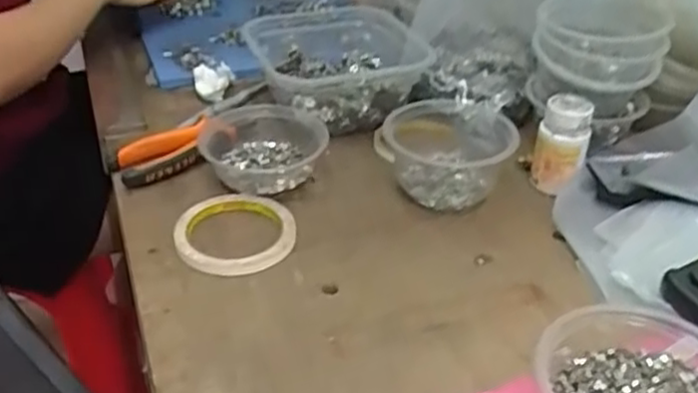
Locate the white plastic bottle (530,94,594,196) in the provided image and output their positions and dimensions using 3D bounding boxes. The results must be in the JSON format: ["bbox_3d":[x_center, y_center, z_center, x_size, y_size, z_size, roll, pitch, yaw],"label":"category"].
[{"bbox_3d":[0.190,-0.047,0.633,0.045,0.074,0.046,1,35,4],"label":"white plastic bottle"}]

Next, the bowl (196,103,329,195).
[{"bbox_3d":[-0.081,-0.044,0.667,0.116,0.046,0.113,-6,35,-6],"label":"bowl"}]

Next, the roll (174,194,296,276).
[{"bbox_3d":[-0.094,0.028,0.589,0.096,0.015,0.096,-4,35,-4],"label":"roll"}]

